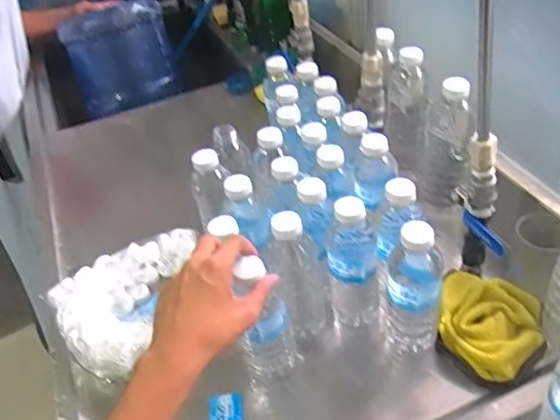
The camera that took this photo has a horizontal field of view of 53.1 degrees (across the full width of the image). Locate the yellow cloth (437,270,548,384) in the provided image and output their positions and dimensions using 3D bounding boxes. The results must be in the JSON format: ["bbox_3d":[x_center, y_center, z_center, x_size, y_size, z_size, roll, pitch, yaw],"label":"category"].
[{"bbox_3d":[0.233,0.132,0.638,0.121,0.042,0.111,24,49,32],"label":"yellow cloth"}]

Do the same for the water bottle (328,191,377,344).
[{"bbox_3d":[0.082,0.070,0.637,0.058,0.175,0.063,2,41,12],"label":"water bottle"}]

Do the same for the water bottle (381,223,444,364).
[{"bbox_3d":[0.142,0.090,0.600,0.059,0.175,0.061,2,41,12],"label":"water bottle"}]

